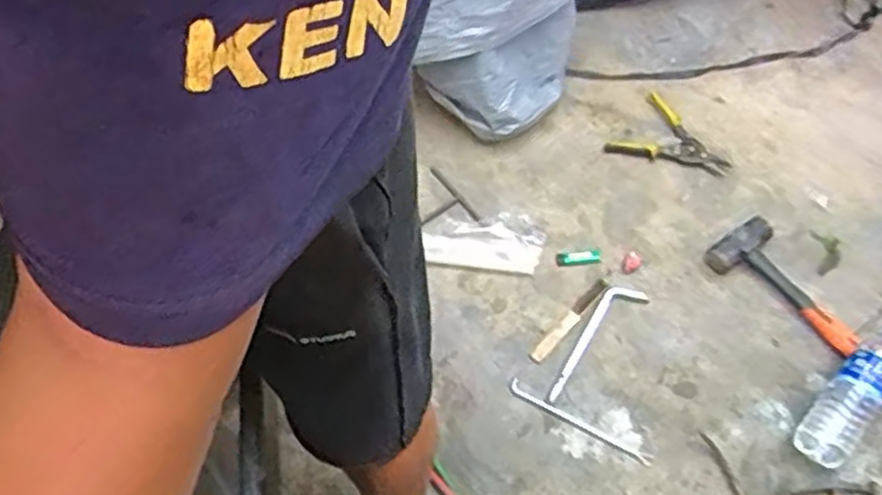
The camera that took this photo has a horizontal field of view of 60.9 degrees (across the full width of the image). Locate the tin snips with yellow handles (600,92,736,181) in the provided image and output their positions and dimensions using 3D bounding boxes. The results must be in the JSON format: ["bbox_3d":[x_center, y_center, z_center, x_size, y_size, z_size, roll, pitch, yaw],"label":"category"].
[{"bbox_3d":[0.476,-0.206,1.524,0.219,0.024,0.203,35,63,19],"label":"tin snips with yellow handles"}]

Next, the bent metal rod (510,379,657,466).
[{"bbox_3d":[0.226,0.289,1.236,0.253,0.008,0.023,27,61,12],"label":"bent metal rod"}]

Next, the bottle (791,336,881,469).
[{"bbox_3d":[0.673,0.231,1.210,0.085,0.076,0.270,38,64,20],"label":"bottle"}]

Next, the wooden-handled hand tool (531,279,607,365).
[{"bbox_3d":[0.228,0.130,1.335,0.027,0.018,0.204,38,64,20],"label":"wooden-handled hand tool"}]

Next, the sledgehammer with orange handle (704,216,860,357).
[{"bbox_3d":[0.650,0.111,1.325,0.146,0.046,0.381,-31,63,-20],"label":"sledgehammer with orange handle"}]

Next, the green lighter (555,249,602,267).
[{"bbox_3d":[0.256,0.020,1.400,0.084,0.008,0.031,-5,60,-7],"label":"green lighter"}]

